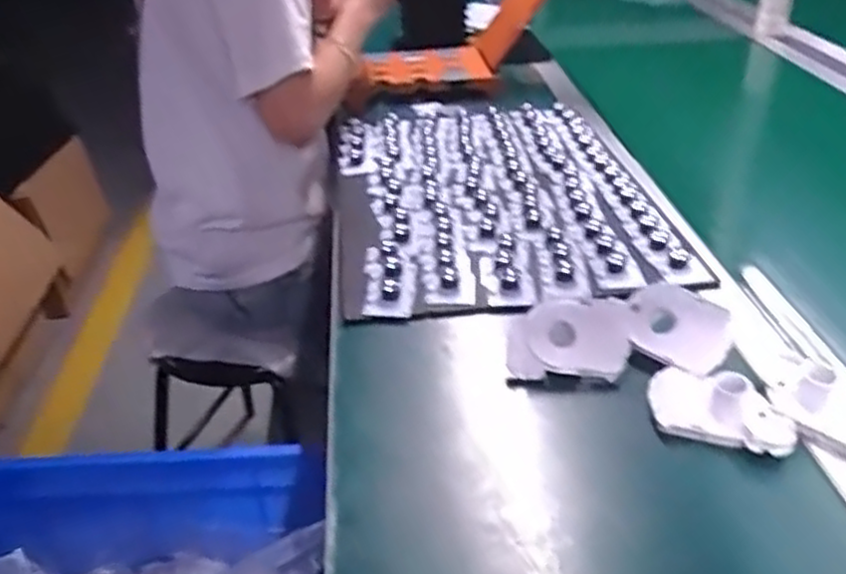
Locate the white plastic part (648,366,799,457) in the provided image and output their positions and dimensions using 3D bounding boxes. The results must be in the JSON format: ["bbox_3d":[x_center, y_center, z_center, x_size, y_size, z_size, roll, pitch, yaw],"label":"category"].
[{"bbox_3d":[0.230,0.085,0.567,0.105,0.034,0.072,14,36,24],"label":"white plastic part"}]

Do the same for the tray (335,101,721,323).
[{"bbox_3d":[0.073,-0.121,0.886,0.352,0.025,0.475,-6,33,-6],"label":"tray"}]

